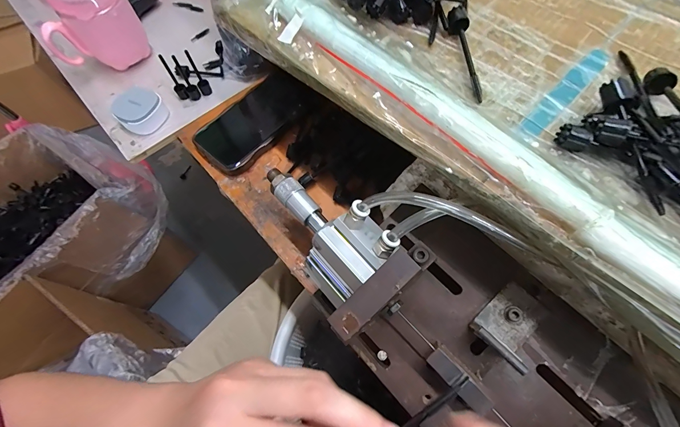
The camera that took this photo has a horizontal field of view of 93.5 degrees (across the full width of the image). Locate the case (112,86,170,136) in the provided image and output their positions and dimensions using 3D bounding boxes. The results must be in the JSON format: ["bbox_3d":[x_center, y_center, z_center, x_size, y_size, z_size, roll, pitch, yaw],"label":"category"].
[{"bbox_3d":[-0.254,-0.130,0.407,0.056,0.029,0.055,41,73,18],"label":"case"}]

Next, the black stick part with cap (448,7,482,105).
[{"bbox_3d":[0.094,-0.122,0.240,0.014,0.017,0.085,-2,65,1],"label":"black stick part with cap"}]

